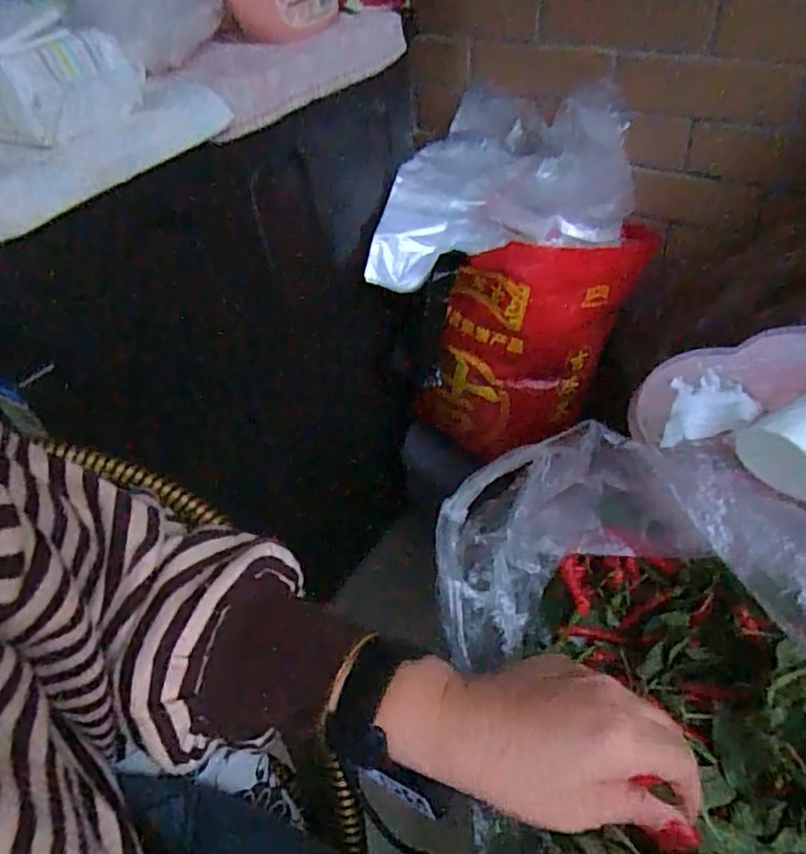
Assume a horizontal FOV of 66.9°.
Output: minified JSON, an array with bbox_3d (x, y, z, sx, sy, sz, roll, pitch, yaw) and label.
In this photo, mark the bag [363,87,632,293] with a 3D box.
[{"bbox_3d":[0.132,-0.294,0.778,0.277,0.148,0.273,21,52,24],"label":"bag"}]

